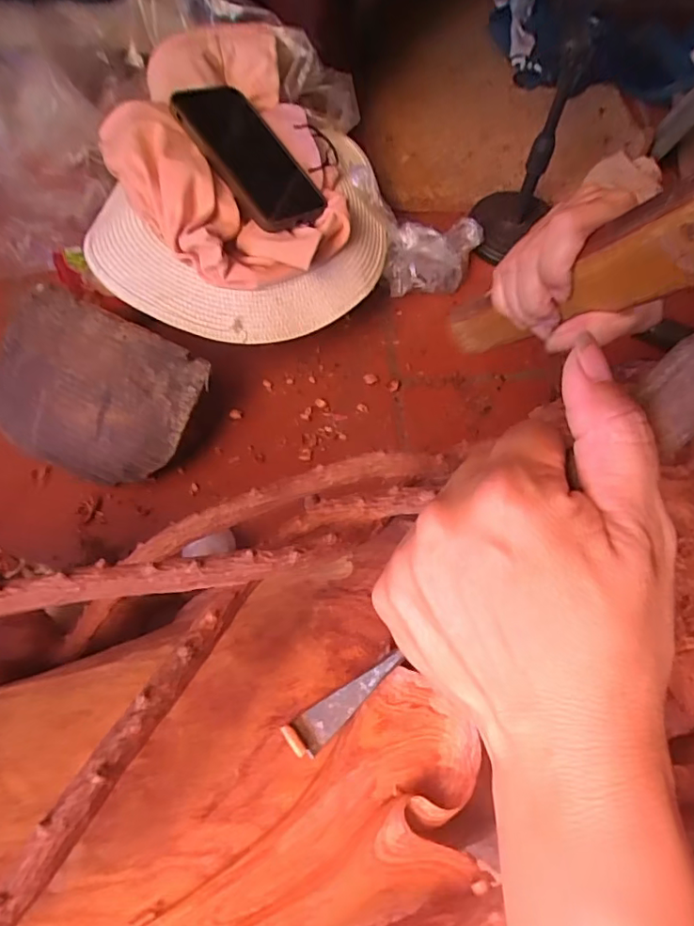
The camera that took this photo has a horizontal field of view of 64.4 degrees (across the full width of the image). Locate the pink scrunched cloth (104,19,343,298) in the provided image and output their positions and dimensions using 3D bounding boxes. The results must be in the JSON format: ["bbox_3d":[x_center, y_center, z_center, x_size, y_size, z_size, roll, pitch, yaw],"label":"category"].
[{"bbox_3d":[-0.120,-0.293,0.528,0.197,0.091,0.265,-17,65,-11],"label":"pink scrunched cloth"}]

